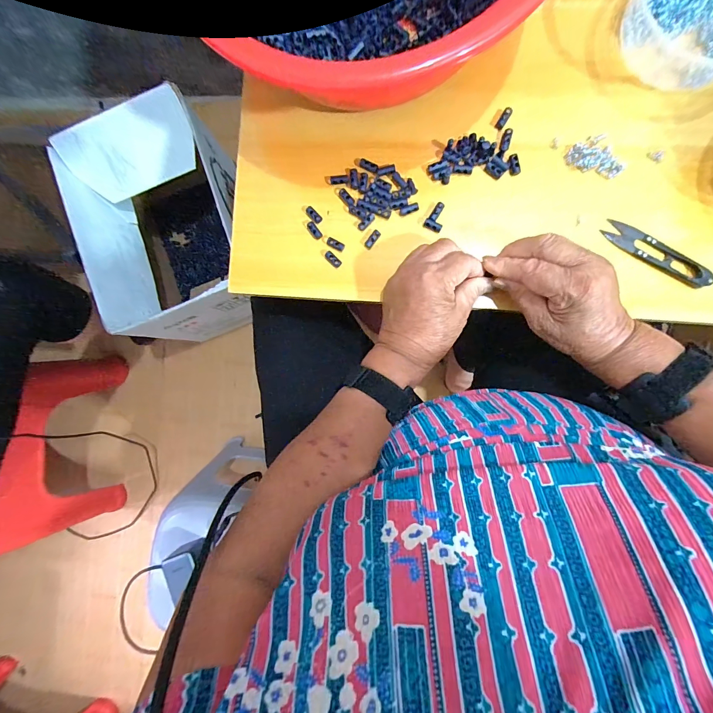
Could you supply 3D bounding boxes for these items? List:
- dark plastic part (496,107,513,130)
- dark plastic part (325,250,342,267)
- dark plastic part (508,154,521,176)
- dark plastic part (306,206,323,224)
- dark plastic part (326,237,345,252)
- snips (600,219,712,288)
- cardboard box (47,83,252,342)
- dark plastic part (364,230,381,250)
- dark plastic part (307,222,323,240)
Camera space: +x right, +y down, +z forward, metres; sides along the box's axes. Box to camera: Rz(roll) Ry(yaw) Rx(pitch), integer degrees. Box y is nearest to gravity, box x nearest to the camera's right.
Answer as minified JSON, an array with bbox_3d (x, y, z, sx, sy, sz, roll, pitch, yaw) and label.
[{"bbox_3d":[0.144,-0.233,0.332,0.008,0.004,0.022,29,95,7],"label":"dark plastic part"},{"bbox_3d":[-0.024,-0.101,0.353,0.020,0.004,0.010,42,96,5],"label":"dark plastic part"},{"bbox_3d":[0.153,-0.187,0.331,0.011,0.004,0.019,-13,89,8],"label":"dark plastic part"},{"bbox_3d":[-0.045,-0.147,0.355,0.009,0.004,0.020,-45,85,7],"label":"dark plastic part"},{"bbox_3d":[-0.022,-0.116,0.353,0.019,0.004,0.009,27,95,7],"label":"dark plastic part"},{"bbox_3d":[0.279,-0.095,0.317,0.100,0.009,0.021,36,96,6],"label":"snips"},{"bbox_3d":[-0.384,-0.271,0.777,0.296,0.301,0.404,-19,88,8],"label":"cardboard box"},{"bbox_3d":[0.016,-0.120,0.348,0.008,0.004,0.020,37,96,6],"label":"dark plastic part"},{"bbox_3d":[-0.044,-0.132,0.355,0.009,0.004,0.021,-36,86,7],"label":"dark plastic part"}]

